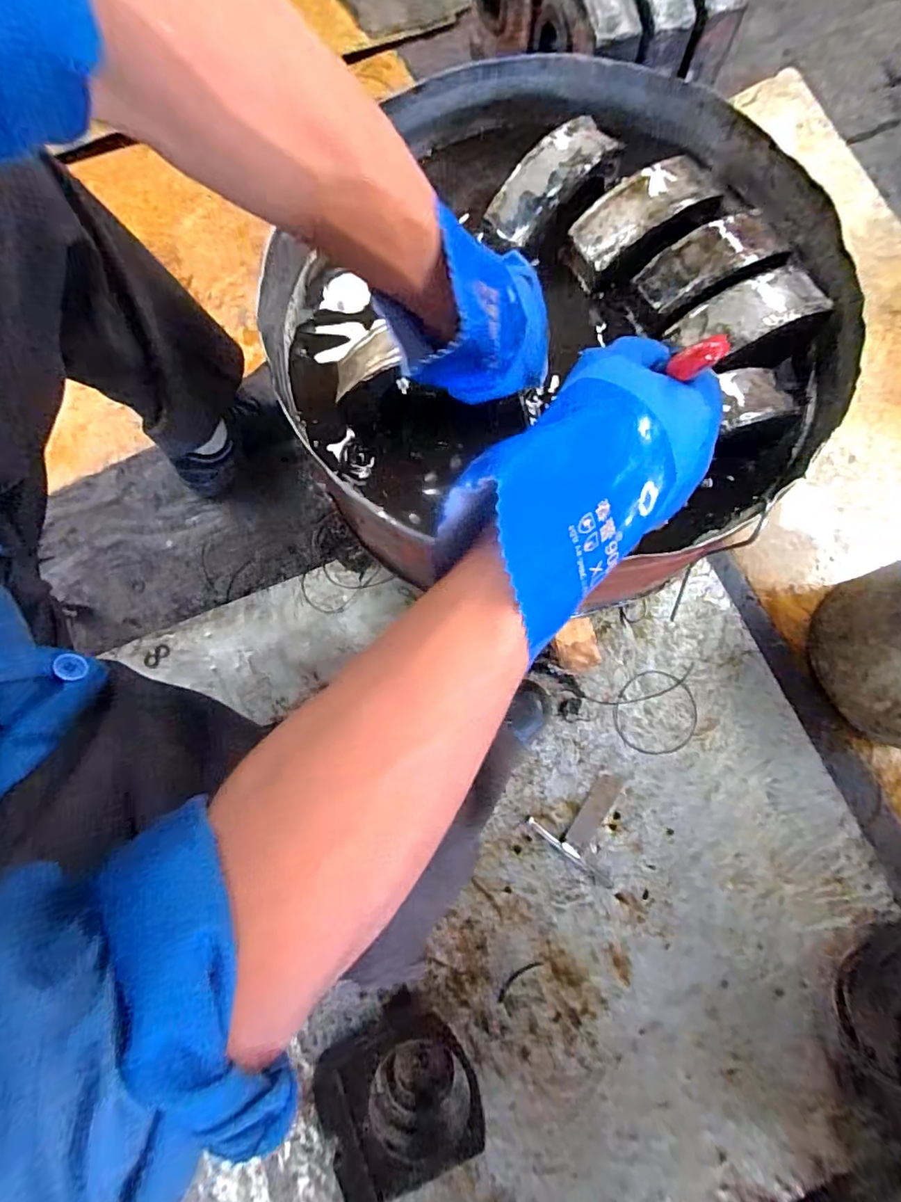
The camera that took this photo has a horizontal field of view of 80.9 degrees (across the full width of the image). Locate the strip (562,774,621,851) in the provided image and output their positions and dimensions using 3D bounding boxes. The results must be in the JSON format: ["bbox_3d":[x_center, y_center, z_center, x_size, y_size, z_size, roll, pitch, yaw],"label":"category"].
[{"bbox_3d":[0.216,0.317,0.797,0.035,0.006,0.120,34,83,3],"label":"strip"}]

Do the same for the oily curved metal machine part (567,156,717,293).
[{"bbox_3d":[0.203,-0.413,0.559,0.167,0.048,0.061,-33,81,6],"label":"oily curved metal machine part"}]

